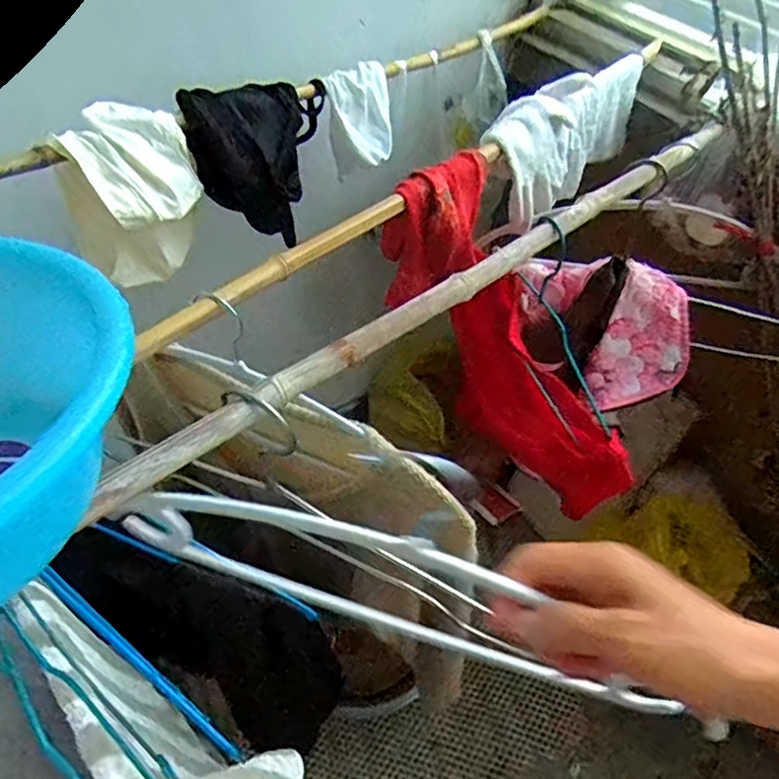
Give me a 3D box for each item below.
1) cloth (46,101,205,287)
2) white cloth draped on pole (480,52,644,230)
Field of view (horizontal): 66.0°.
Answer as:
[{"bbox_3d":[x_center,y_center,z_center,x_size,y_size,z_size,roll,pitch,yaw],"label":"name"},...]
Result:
[{"bbox_3d":[-0.274,-0.198,0.659,0.149,0.182,0.087,-20,53,-14],"label":"cloth"},{"bbox_3d":[0.224,-0.329,0.778,0.082,0.151,0.323,29,57,23],"label":"white cloth draped on pole"}]

